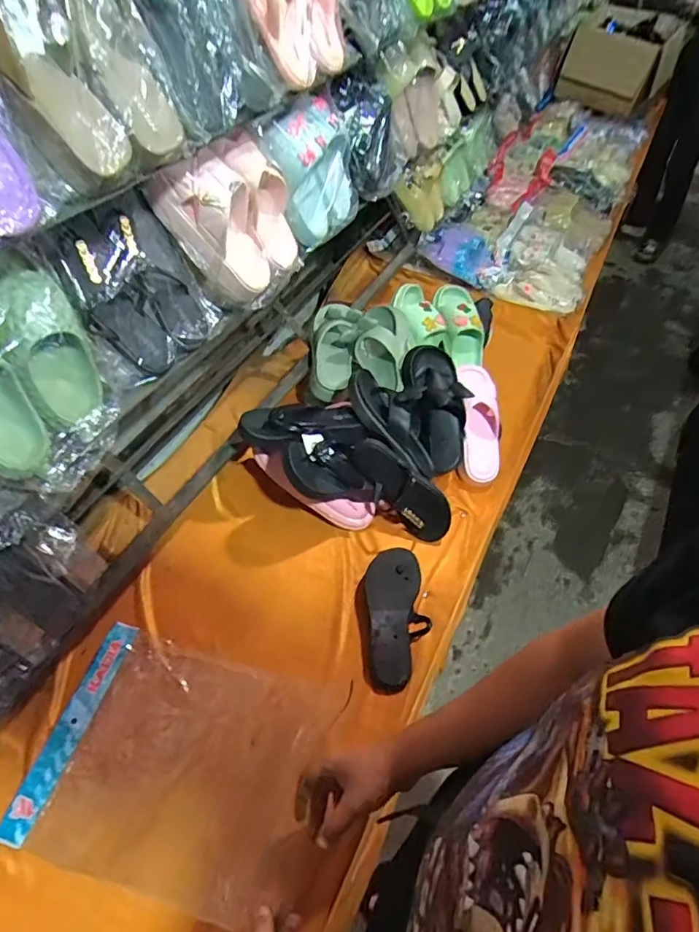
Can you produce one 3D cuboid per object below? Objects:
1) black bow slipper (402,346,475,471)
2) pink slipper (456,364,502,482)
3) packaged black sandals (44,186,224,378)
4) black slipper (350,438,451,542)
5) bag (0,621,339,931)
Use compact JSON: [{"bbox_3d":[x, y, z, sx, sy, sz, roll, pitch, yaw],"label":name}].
[{"bbox_3d":[0.173,-0.104,0.978,0.100,0.242,0.074,-17,13,-14],"label":"black bow slipper"},{"bbox_3d":[0.261,-0.086,1.027,0.082,0.045,0.226,-5,91,-5],"label":"pink slipper"},{"bbox_3d":[-0.289,-0.242,0.703,0.080,0.215,0.180,8,55,32],"label":"packaged black sandals"},{"bbox_3d":[0.091,0.047,0.934,0.226,0.089,0.065,47,55,-15],"label":"black slipper"},{"bbox_3d":[-0.233,0.404,0.718,0.369,0.025,0.286,13,52,9],"label":"bag"}]

